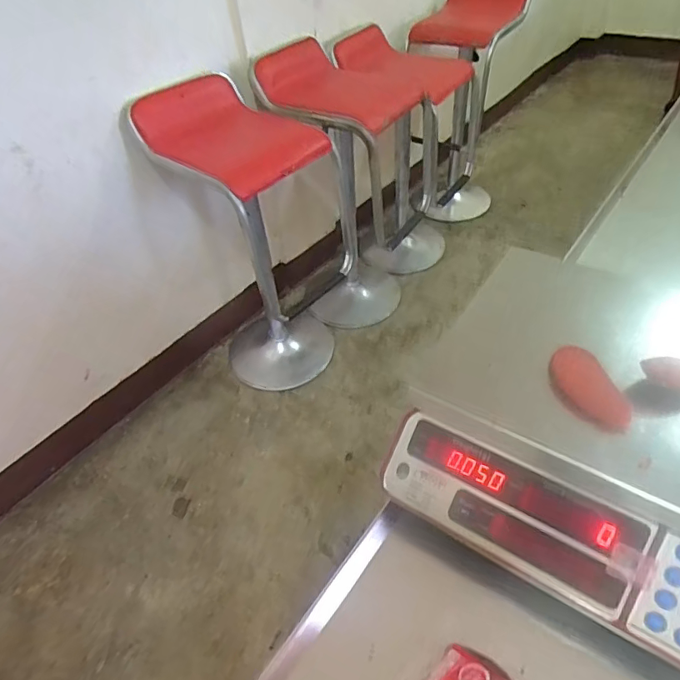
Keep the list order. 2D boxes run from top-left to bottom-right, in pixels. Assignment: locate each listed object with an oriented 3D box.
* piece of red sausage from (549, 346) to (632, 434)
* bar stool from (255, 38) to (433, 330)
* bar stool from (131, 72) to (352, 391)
[{"bbox_3d":[0.206,0.040,0.404,0.035,0.022,0.081,-16,46,-9],"label":"piece of red sausage"},{"bbox_3d":[0.041,-0.487,1.642,0.429,0.847,0.418,-3,45,3],"label":"bar stool"},{"bbox_3d":[-0.263,-0.274,1.461,0.352,0.819,0.488,-28,49,-20],"label":"bar stool"}]

